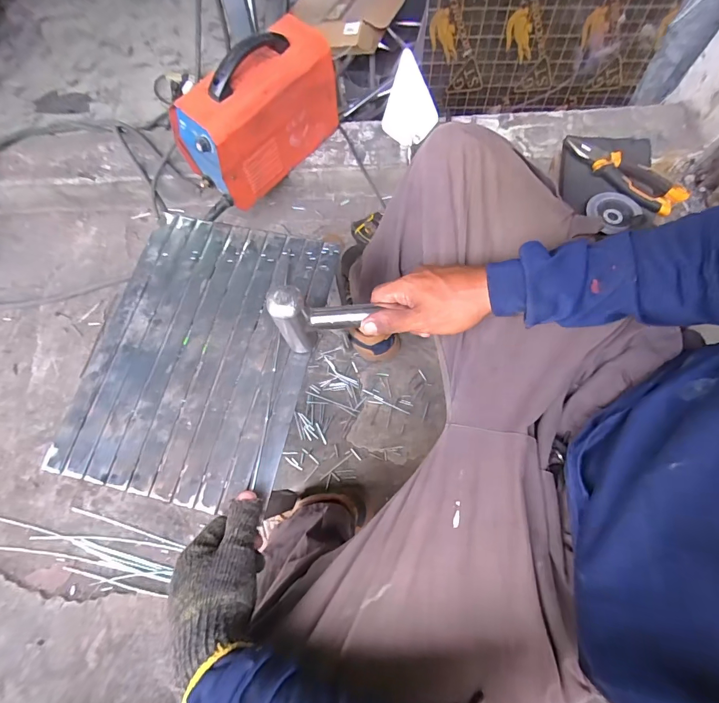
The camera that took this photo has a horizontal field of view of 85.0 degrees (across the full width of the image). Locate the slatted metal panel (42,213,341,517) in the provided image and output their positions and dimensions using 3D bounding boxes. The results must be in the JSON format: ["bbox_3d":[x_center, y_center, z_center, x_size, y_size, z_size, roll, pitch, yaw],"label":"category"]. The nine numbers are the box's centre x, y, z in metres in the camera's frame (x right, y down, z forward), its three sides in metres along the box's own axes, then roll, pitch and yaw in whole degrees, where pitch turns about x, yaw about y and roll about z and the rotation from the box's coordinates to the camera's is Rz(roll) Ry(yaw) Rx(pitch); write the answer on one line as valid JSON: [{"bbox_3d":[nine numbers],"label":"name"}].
[{"bbox_3d":[-0.188,-0.006,0.472,0.251,0.011,0.339,12,71,5],"label":"slatted metal panel"}]

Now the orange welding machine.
[{"bbox_3d":[-0.207,-0.503,0.824,0.325,0.235,0.150,-43,76,-13],"label":"orange welding machine"}]

